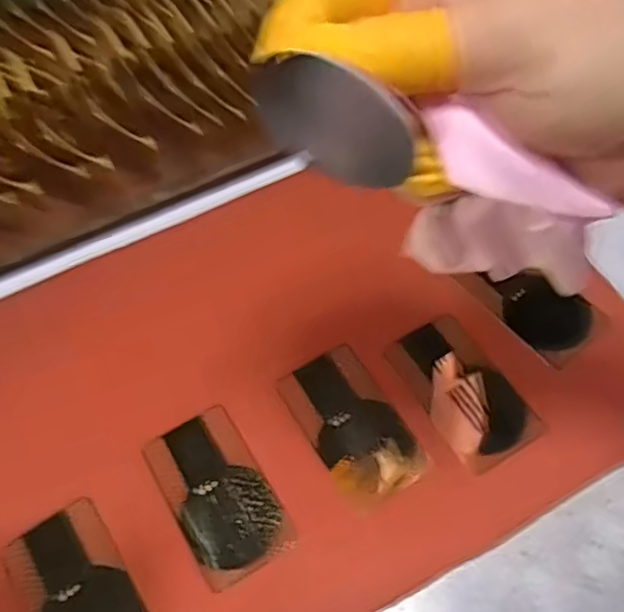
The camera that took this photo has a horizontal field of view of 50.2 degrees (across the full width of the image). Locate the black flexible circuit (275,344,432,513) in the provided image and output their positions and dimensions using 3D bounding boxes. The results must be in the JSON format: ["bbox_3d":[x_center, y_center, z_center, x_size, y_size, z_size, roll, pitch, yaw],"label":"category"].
[{"bbox_3d":[0.022,0.062,0.356,0.048,0.004,0.085,-27,64,-13],"label":"black flexible circuit"}]

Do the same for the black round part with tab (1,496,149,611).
[{"bbox_3d":[-0.111,0.138,0.318,0.048,0.004,0.086,-31,65,-15],"label":"black round part with tab"}]

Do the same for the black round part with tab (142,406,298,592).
[{"bbox_3d":[-0.047,0.095,0.341,0.048,0.004,0.085,-29,64,-14],"label":"black round part with tab"}]

